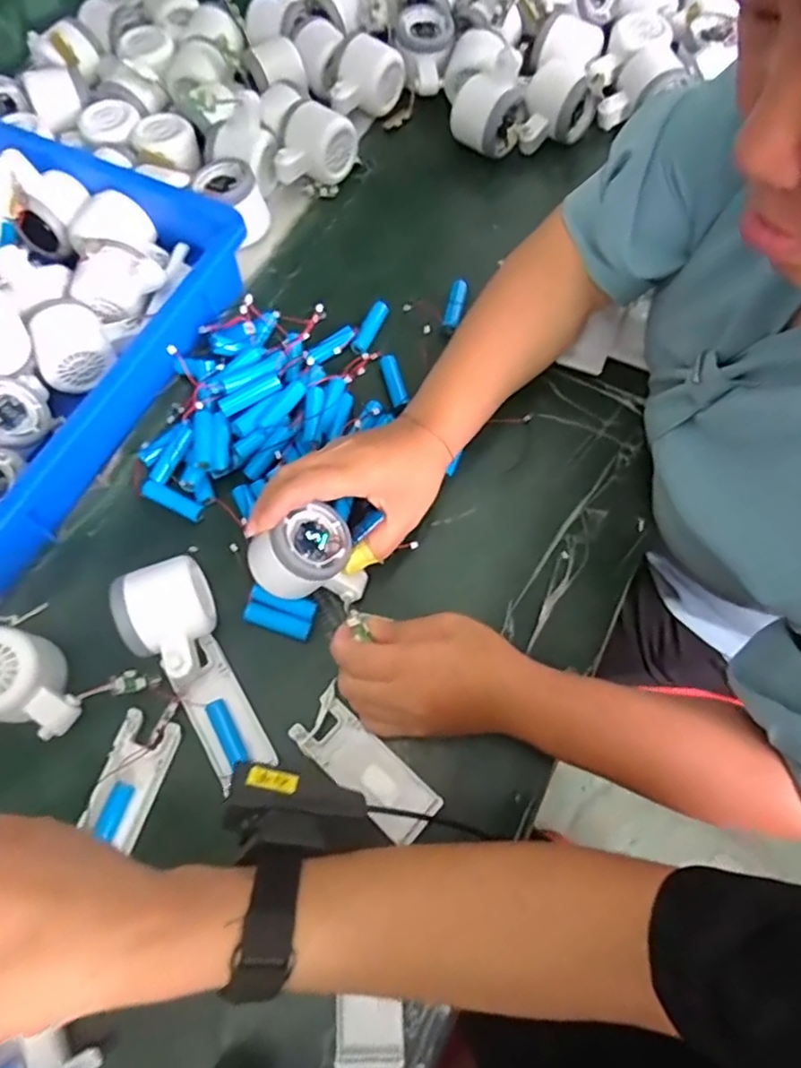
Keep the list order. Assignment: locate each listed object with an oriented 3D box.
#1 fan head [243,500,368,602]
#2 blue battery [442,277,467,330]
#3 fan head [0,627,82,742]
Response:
[{"bbox_3d":[-0.062,0.016,0.440,0.082,0.056,0.053,15,58,-30],"label":"fan head"},{"bbox_3d":[0.048,-0.198,0.542,0.016,0.015,0.057,13,70,6],"label":"blue battery"},{"bbox_3d":[-0.247,0.097,0.415,0.079,0.048,0.055,18,70,8],"label":"fan head"}]

